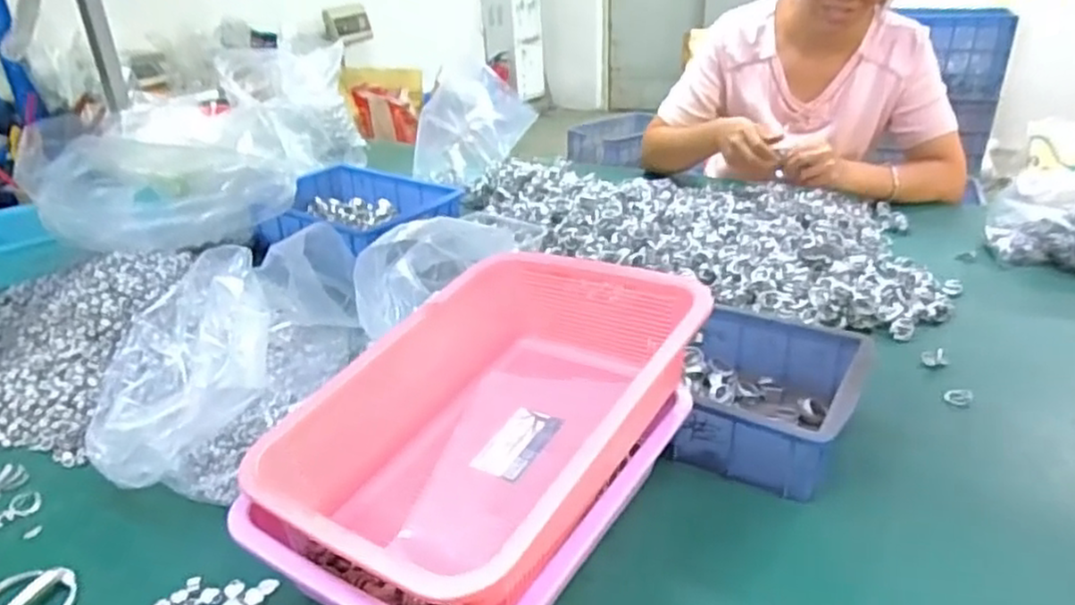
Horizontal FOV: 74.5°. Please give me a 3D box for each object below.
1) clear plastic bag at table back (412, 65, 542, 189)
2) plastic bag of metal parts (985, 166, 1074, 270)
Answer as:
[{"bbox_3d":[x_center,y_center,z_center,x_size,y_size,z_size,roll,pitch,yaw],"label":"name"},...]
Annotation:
[{"bbox_3d":[-0.120,-0.317,1.321,0.224,0.187,0.081,-4,28,-5],"label":"clear plastic bag at table back"},{"bbox_3d":[0.700,-0.101,0.902,0.201,0.116,0.085,9,30,19],"label":"plastic bag of metal parts"}]

